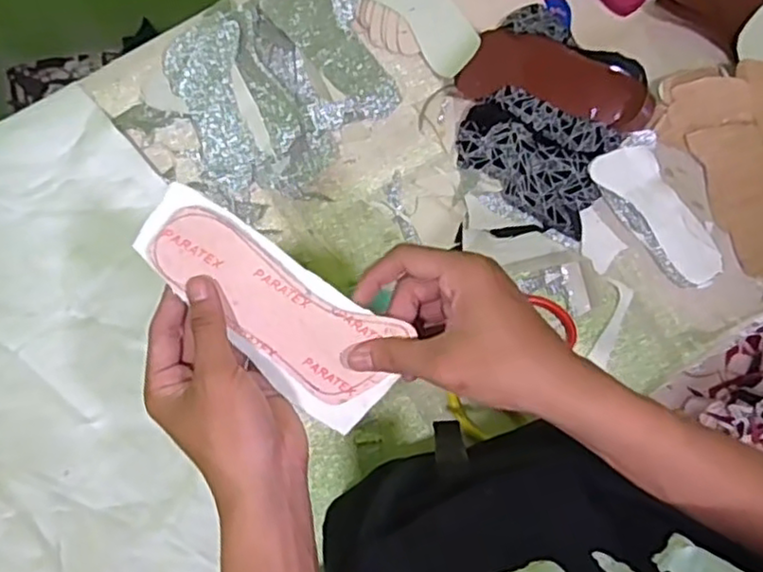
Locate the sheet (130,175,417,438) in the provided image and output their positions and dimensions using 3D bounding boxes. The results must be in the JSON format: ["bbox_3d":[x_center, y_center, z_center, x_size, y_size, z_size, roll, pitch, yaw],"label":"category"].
[{"bbox_3d":[-0.071,0.018,0.410,0.170,0.012,0.081,31,100,-10],"label":"sheet"}]

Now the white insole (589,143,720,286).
[{"bbox_3d":[0.295,-0.078,0.701,0.065,0.012,0.166,-37,82,-7],"label":"white insole"}]

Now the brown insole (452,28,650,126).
[{"bbox_3d":[0.180,-0.219,0.701,0.189,0.032,0.068,12,80,1],"label":"brown insole"}]

